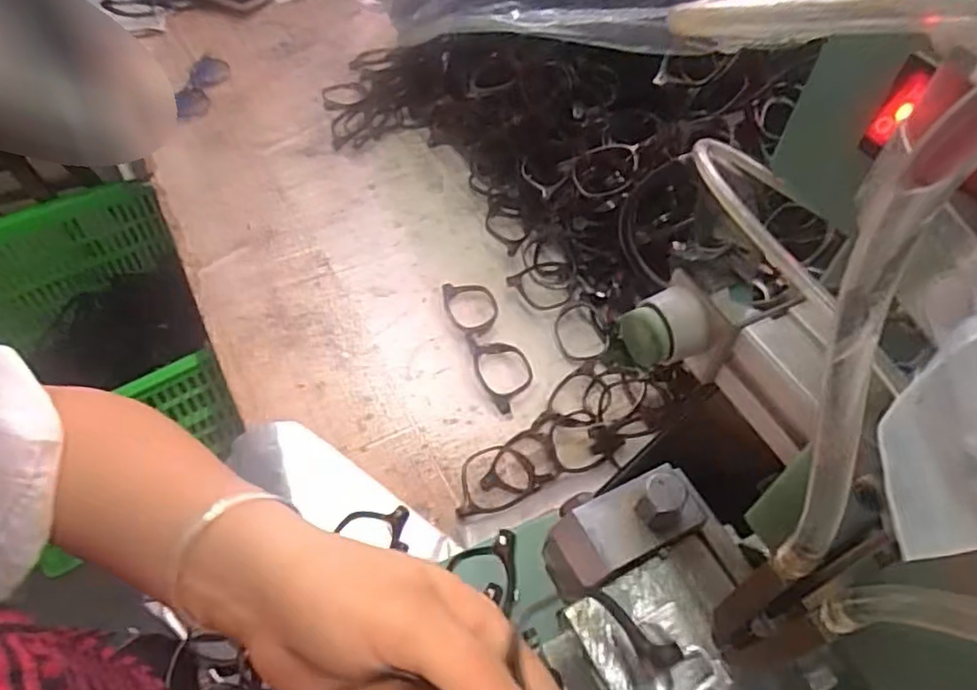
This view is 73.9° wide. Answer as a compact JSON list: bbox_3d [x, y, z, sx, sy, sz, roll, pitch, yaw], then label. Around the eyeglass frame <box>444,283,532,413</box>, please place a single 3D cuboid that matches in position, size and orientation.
[{"bbox_3d":[0.001,-0.005,0.628,0.051,0.009,0.159,-15,54,-16],"label":"eyeglass frame"}]

